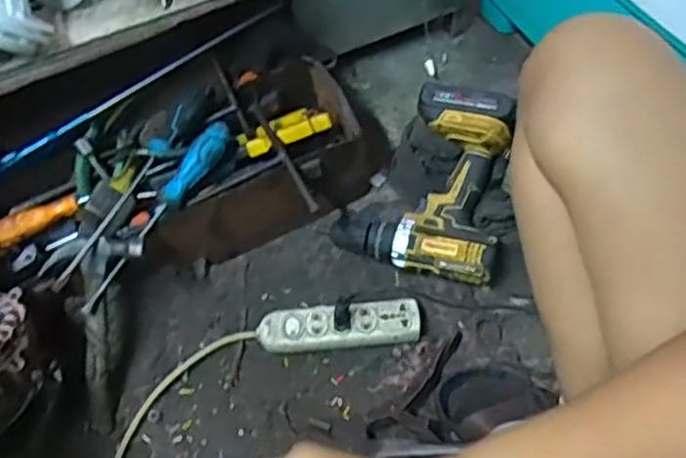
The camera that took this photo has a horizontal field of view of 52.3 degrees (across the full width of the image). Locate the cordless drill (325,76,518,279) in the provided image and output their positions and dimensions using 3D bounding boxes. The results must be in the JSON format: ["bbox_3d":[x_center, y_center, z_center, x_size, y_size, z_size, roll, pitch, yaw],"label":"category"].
[{"bbox_3d":[0.104,-0.057,0.842,0.194,0.069,0.220,12,84,19],"label":"cordless drill"}]

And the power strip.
[{"bbox_3d":[-0.002,0.113,0.791,0.180,0.030,0.053,-2,60,3],"label":"power strip"}]

